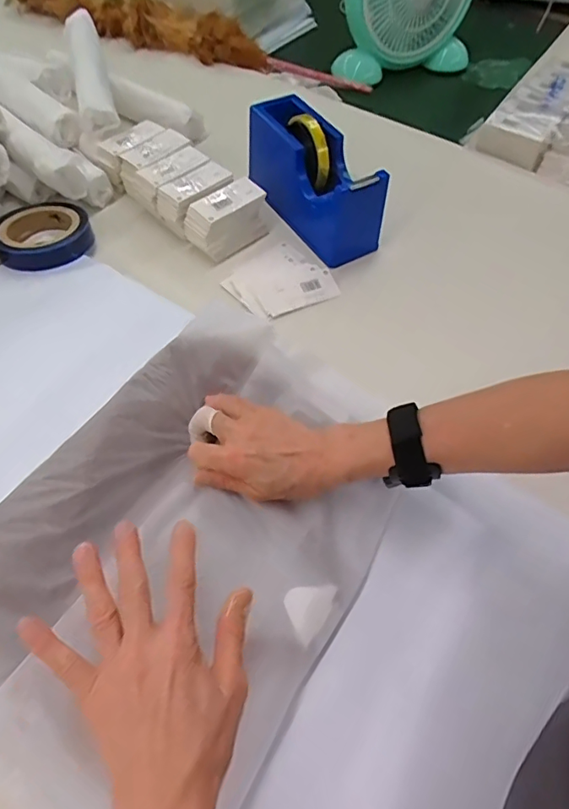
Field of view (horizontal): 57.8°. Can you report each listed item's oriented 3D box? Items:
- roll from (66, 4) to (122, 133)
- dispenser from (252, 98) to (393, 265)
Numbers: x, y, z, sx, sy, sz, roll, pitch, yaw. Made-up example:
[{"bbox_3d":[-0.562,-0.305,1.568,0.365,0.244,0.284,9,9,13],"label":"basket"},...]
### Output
[{"bbox_3d":[-0.283,-0.487,0.746,0.048,0.043,0.294,-13,58,-10],"label":"roll"},{"bbox_3d":[0.033,-0.281,0.638,0.066,0.116,0.204,-32,63,-20],"label":"dispenser"}]

